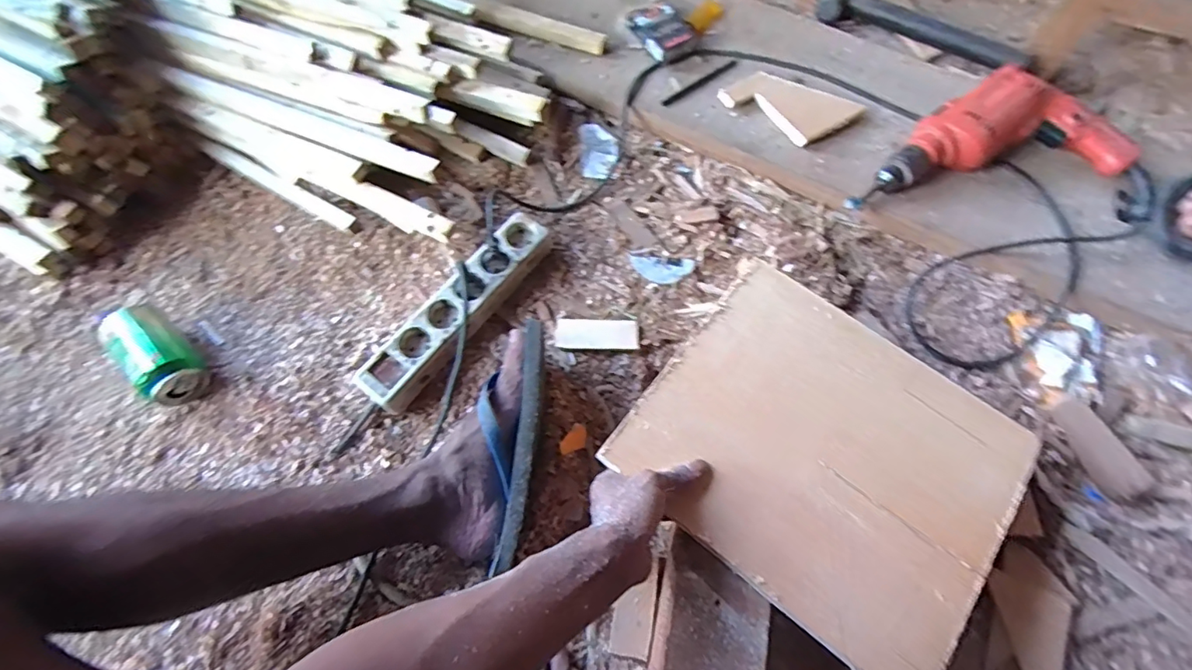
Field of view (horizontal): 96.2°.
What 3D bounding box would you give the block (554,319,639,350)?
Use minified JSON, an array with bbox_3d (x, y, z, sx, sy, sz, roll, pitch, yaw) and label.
[{"bbox_3d":[0.001,-0.001,0.622,0.095,0.014,0.037,2,69,1],"label":"block"}]

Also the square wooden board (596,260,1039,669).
[{"bbox_3d":[0.212,0.105,0.497,0.316,0.011,0.279,37,69,14],"label":"square wooden board"}]

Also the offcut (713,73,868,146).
[{"bbox_3d":[0.252,-0.300,0.700,0.157,0.019,0.097,34,73,13],"label":"offcut"}]

